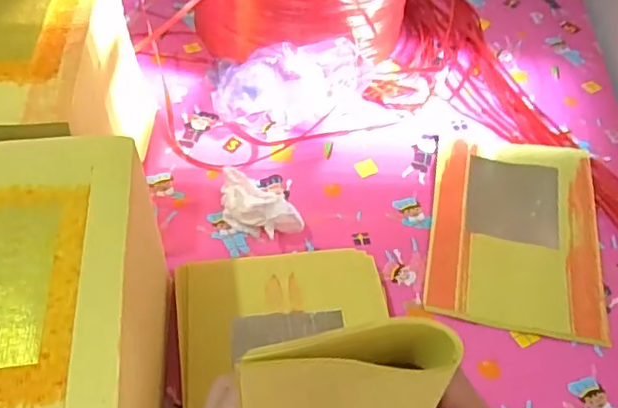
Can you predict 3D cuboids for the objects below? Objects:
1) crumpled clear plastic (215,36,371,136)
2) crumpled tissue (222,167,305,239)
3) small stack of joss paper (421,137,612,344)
[{"bbox_3d":[-0.017,-0.135,0.666,0.180,0.065,0.100,-1,49,-6],"label":"crumpled clear plastic"},{"bbox_3d":[-0.048,-0.001,0.564,0.063,0.040,0.082,-15,52,-17],"label":"crumpled tissue"},{"bbox_3d":[0.202,0.021,0.581,0.161,0.011,0.223,11,49,5],"label":"small stack of joss paper"}]

